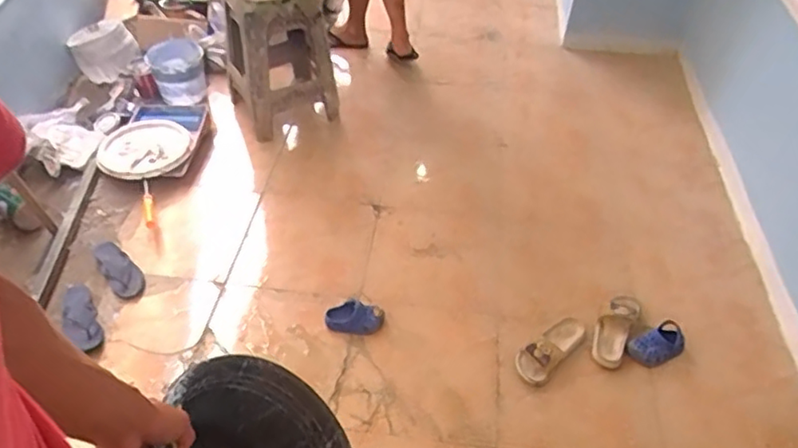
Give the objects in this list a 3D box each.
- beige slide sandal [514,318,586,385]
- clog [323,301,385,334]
[{"bbox_3d":[0.403,0.317,1.654,0.093,0.059,0.236,36,54,27],"label":"beige slide sandal"},{"bbox_3d":[-0.124,0.262,1.717,0.158,0.051,0.081,10,47,6],"label":"clog"}]

